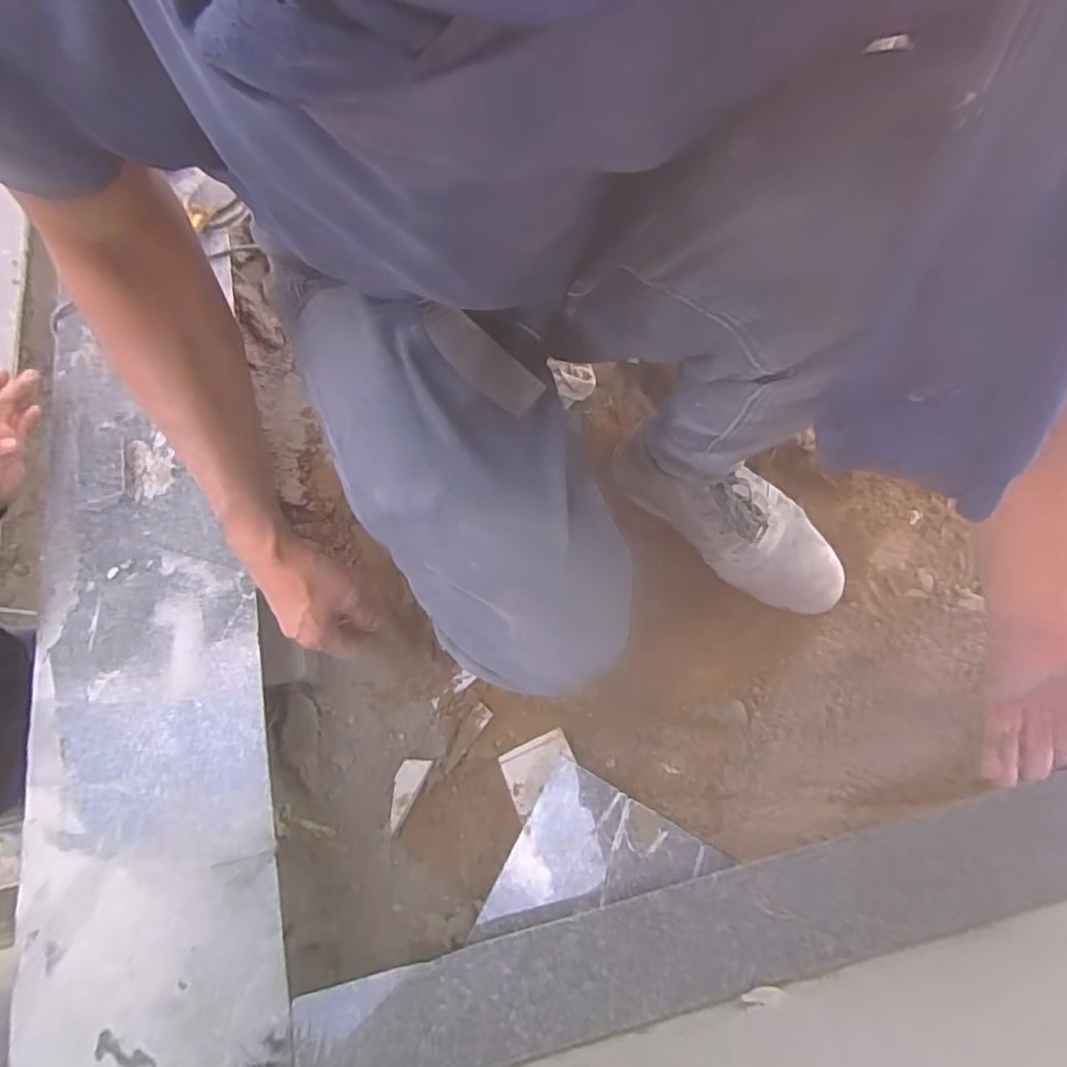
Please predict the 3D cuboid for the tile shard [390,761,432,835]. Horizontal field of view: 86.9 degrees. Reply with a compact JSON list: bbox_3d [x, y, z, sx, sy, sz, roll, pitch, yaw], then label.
[{"bbox_3d":[-0.141,0.278,0.606,0.030,0.014,0.076,21,71,11],"label":"tile shard"}]

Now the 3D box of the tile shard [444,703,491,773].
[{"bbox_3d":[-0.076,0.224,0.620,0.021,0.014,0.077,32,73,15],"label":"tile shard"}]

